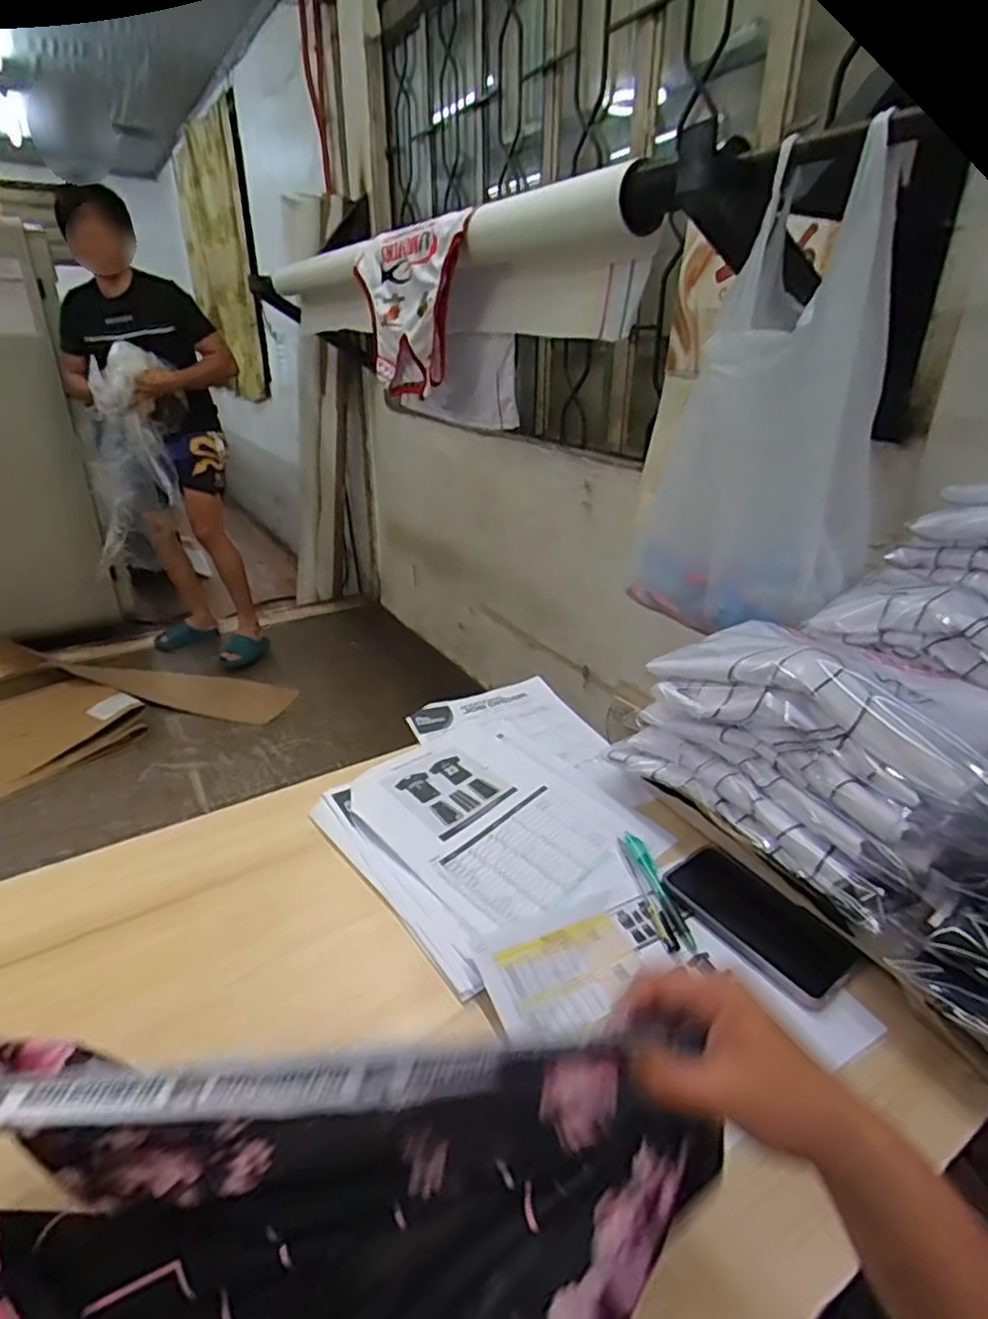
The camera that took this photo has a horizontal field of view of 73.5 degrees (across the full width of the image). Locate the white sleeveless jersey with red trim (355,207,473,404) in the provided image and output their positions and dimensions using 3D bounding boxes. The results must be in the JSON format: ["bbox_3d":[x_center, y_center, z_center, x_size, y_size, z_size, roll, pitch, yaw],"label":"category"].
[{"bbox_3d":[-0.175,-0.744,1.434,0.058,0.314,0.496,-12,29,-29],"label":"white sleeveless jersey with red trim"}]

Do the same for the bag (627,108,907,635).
[{"bbox_3d":[0.320,-0.268,0.775,0.139,0.462,0.245,-22,34,-38],"label":"bag"}]

